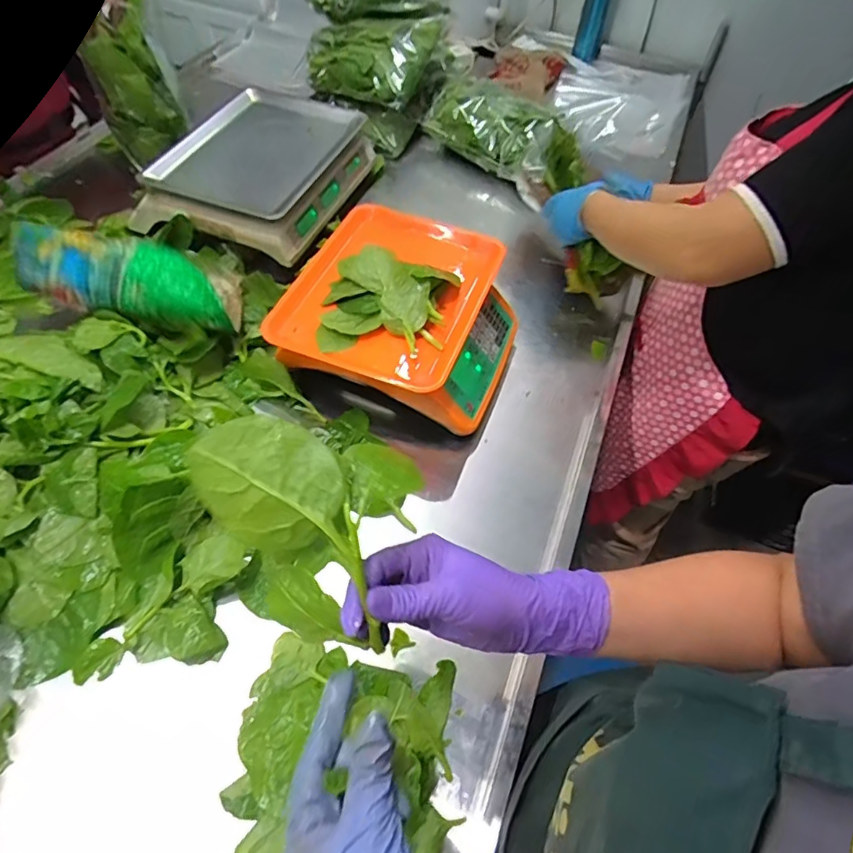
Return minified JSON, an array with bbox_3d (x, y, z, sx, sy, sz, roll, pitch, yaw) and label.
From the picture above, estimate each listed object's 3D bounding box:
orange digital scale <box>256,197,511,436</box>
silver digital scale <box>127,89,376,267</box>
[{"bbox_3d":[-0.026,-0.149,0.712,0.278,0.165,0.281,20,57,8],"label":"orange digital scale"},{"bbox_3d":[-0.277,-0.431,0.872,0.272,0.088,0.330,21,58,9],"label":"silver digital scale"}]

